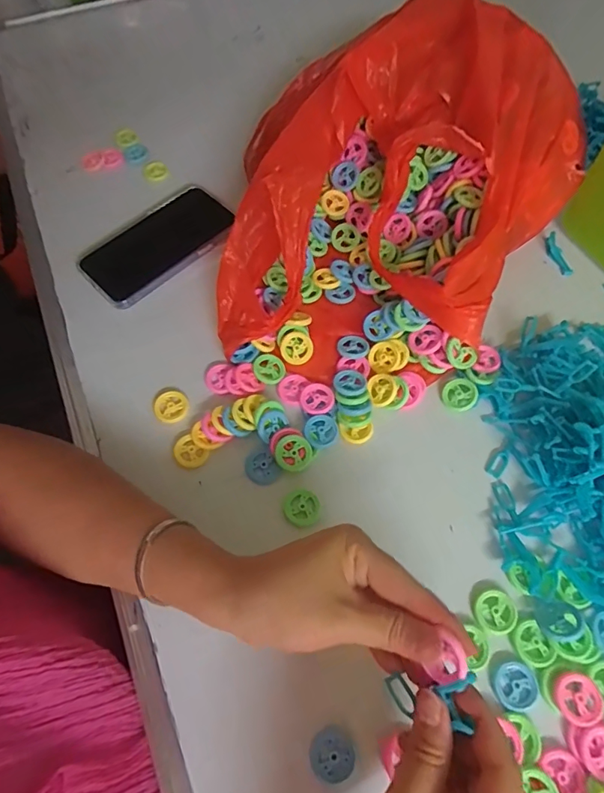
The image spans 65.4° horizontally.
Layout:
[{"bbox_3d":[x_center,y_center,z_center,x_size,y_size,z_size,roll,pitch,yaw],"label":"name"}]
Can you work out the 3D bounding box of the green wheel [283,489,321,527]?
[{"bbox_3d":[0.000,0.088,0.372,0.028,0.005,0.027,0,62,0],"label":"green wheel"}]

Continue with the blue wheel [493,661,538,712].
[{"bbox_3d":[0.143,0.193,0.313,0.028,0.004,0.026,0,62,0],"label":"blue wheel"}]

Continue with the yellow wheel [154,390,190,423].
[{"bbox_3d":[-0.114,0.008,0.410,0.028,0.004,0.028,-18,63,-10],"label":"yellow wheel"}]

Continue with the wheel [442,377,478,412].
[{"bbox_3d":[0.137,-0.001,0.408,0.029,0.004,0.028,-5,76,19],"label":"wheel"}]

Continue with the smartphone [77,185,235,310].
[{"bbox_3d":[-0.149,-0.159,0.488,0.155,0.011,0.086,-38,73,-9],"label":"smartphone"}]

